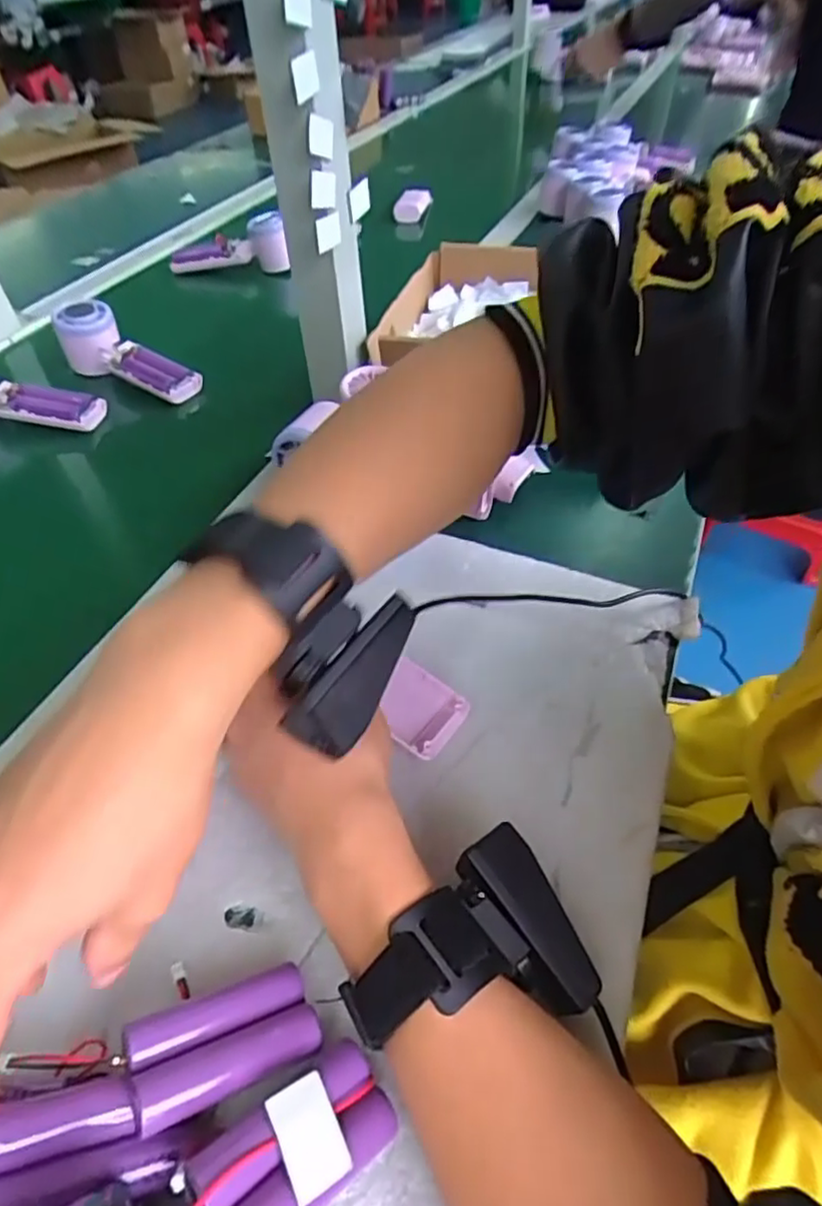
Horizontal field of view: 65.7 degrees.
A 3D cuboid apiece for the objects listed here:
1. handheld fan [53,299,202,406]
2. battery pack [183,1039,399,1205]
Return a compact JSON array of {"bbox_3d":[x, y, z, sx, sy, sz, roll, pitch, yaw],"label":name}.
[{"bbox_3d":[-0.277,-0.241,0.627,0.158,0.049,0.047,29,56,9],"label":"handheld fan"},{"bbox_3d":[-0.038,0.185,0.215,0.066,0.019,0.036,-3,47,-47],"label":"battery pack"}]

